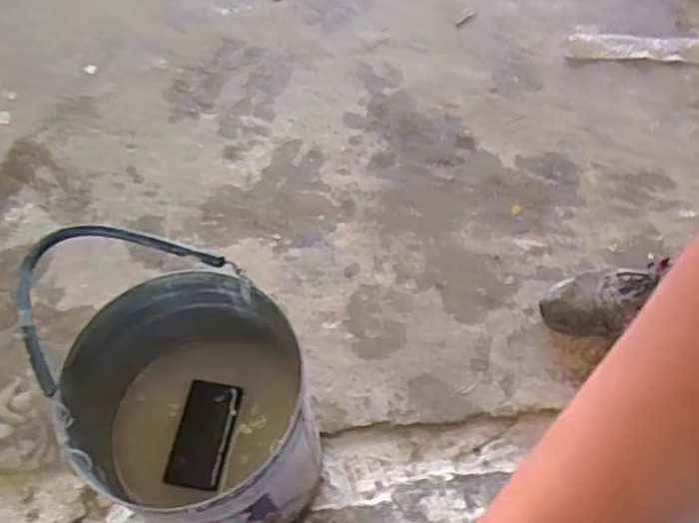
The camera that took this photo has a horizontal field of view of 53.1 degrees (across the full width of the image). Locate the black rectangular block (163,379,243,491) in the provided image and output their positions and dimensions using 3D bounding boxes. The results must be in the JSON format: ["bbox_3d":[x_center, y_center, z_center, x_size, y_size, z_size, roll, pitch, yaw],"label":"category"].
[{"bbox_3d":[-0.185,0.216,0.883,0.073,0.014,0.133,9,61,6],"label":"black rectangular block"}]

